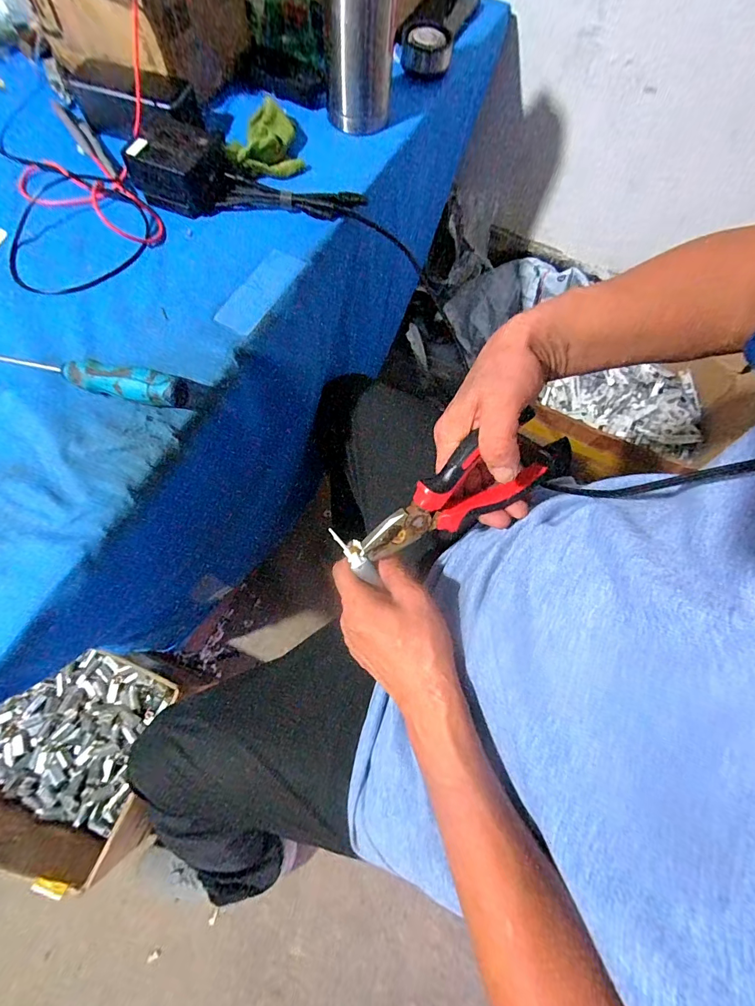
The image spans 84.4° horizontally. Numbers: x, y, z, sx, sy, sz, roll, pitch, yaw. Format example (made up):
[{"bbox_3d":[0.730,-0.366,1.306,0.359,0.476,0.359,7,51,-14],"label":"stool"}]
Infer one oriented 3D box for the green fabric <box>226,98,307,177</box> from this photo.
[{"bbox_3d":[-0.136,-0.429,0.489,0.082,0.024,0.097,-15,71,-9],"label":"green fabric"}]

